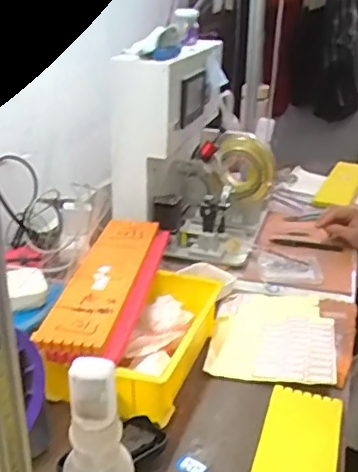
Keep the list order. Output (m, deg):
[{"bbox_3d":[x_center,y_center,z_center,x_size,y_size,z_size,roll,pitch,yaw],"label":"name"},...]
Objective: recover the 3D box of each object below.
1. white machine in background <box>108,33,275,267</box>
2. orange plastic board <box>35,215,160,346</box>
[{"bbox_3d":[0.039,-0.165,1.055,0.262,0.343,0.288,6,26,10],"label":"white machine in background"},{"bbox_3d":[-0.098,0.048,0.773,0.083,0.008,0.333,5,25,8],"label":"orange plastic board"}]

